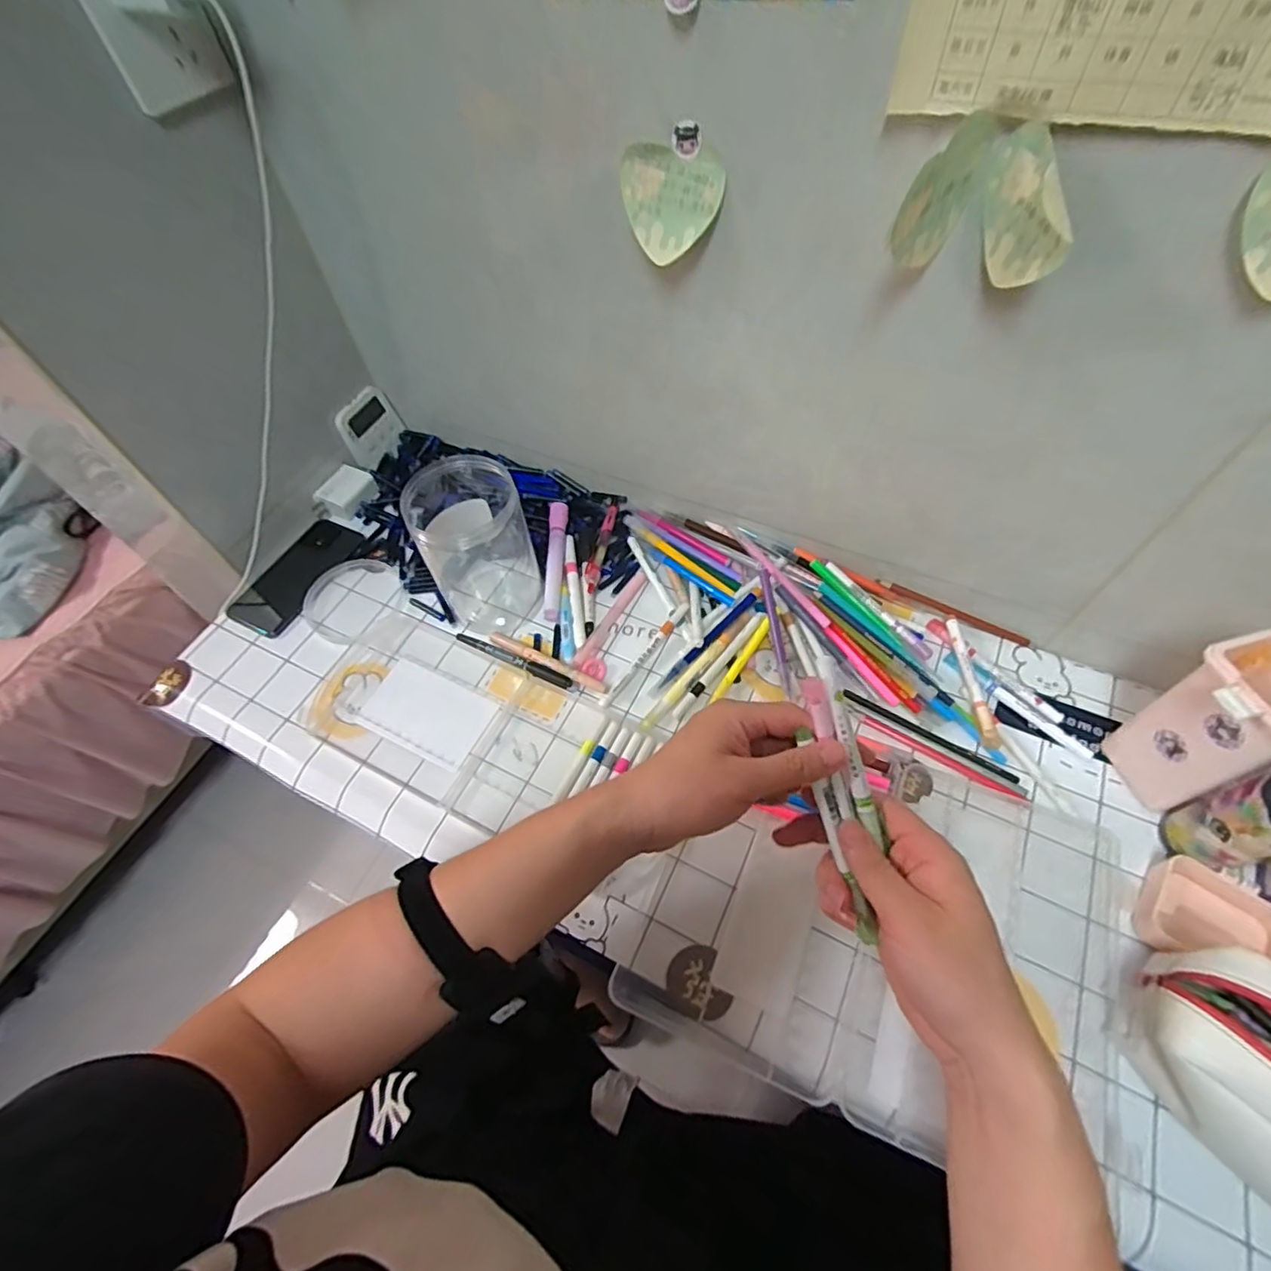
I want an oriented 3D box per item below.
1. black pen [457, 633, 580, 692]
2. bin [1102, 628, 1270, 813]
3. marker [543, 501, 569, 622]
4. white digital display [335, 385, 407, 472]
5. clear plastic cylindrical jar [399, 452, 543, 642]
[{"bbox_3d":[-0.117,0.023,0.581,0.138,0.013,0.012,23,64,17],"label":"black pen"},{"bbox_3d":[0.421,0.069,0.444,0.078,0.148,0.077,-20,55,-7],"label":"bin"},{"bbox_3d":[-0.083,-0.080,0.630,0.018,0.024,0.134,-1,59,4],"label":"marker"},{"bbox_3d":[-0.314,-0.246,0.720,0.007,0.073,0.076,16,59,38],"label":"white digital display"},{"bbox_3d":[-0.153,-0.089,0.568,0.094,0.153,0.113,-29,57,-12],"label":"clear plastic cylindrical jar"}]

